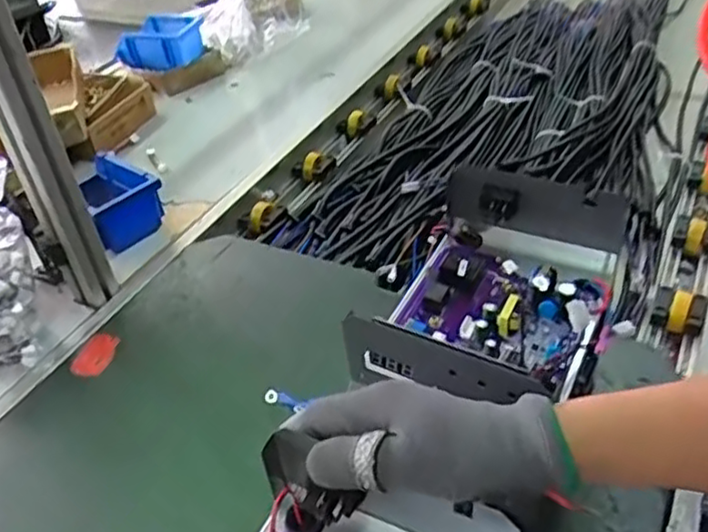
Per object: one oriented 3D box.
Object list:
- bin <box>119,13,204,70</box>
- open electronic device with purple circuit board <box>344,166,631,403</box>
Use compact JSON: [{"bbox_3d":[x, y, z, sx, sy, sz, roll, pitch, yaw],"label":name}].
[{"bbox_3d":[-0.364,-0.427,1.311,0.138,0.056,0.129,14,43,23],"label":"bin"},{"bbox_3d":[0.105,0.020,0.523,0.149,0.068,0.206,16,44,25],"label":"open electronic device with purple circuit board"}]

